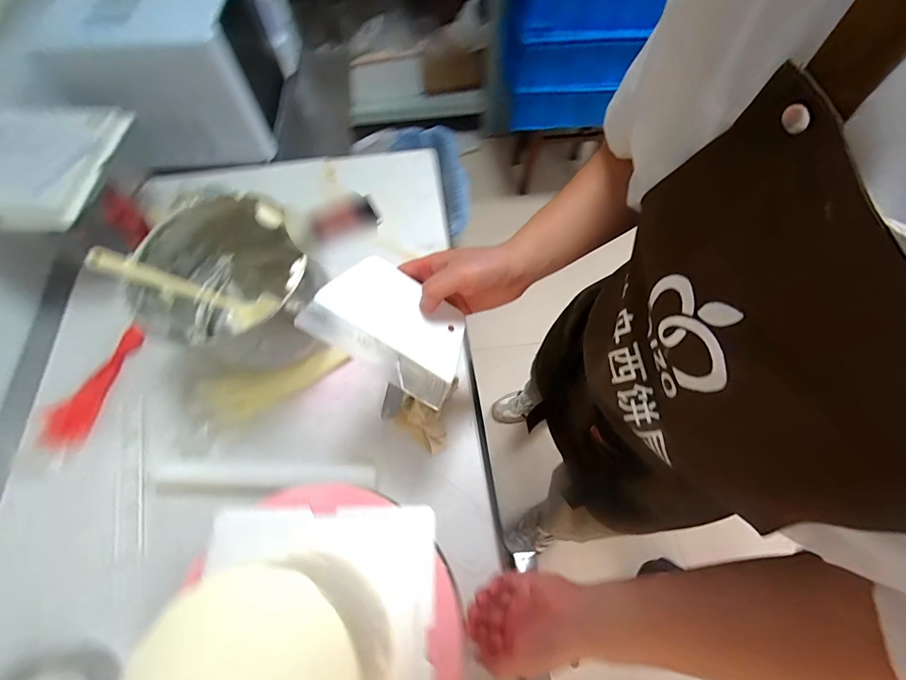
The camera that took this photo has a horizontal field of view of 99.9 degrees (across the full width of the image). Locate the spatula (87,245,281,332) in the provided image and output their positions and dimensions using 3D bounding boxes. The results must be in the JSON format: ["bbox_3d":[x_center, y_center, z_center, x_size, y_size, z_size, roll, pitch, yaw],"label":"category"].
[{"bbox_3d":[-0.358,-0.069,0.524,0.054,0.228,0.035,-25,63,23],"label":"spatula"}]

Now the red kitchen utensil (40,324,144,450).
[{"bbox_3d":[-0.566,0.069,0.599,0.063,0.020,0.199,15,66,8],"label":"red kitchen utensil"}]

